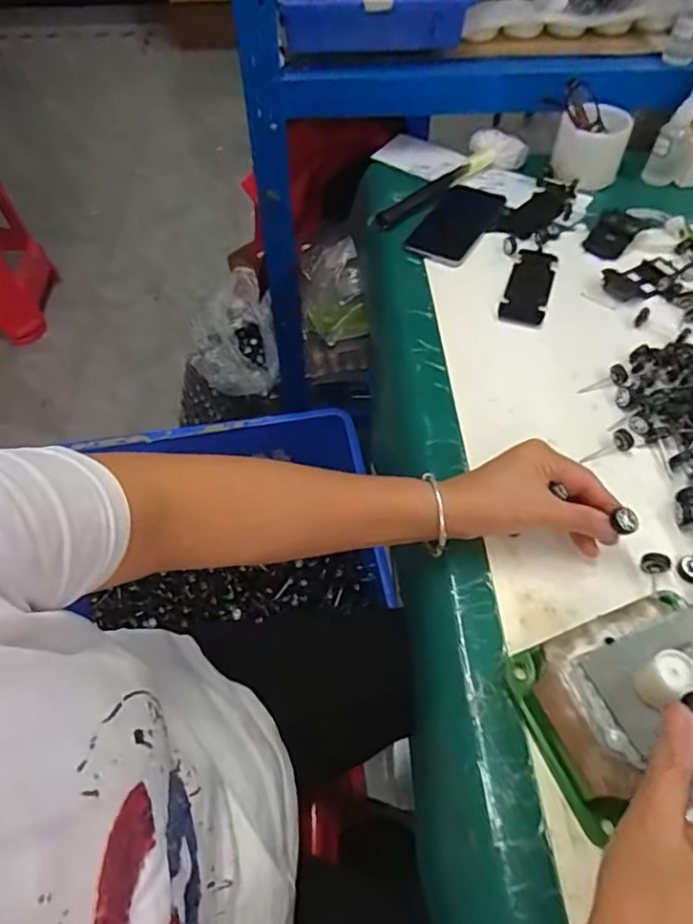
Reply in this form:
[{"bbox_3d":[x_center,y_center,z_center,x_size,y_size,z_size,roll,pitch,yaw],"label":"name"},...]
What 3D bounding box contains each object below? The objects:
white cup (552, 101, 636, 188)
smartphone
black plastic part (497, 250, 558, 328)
[{"bbox_3d":[0.316,-0.410,0.758,0.081,0.078,0.081,34,61,23],"label":"white cup"},{"bbox_3d":[0.137,-0.297,0.714,0.075,0.008,0.159,24,57,17],"label":"smartphone"},{"bbox_3d":[0.203,-0.196,0.647,0.046,0.005,0.127,15,55,11],"label":"black plastic part"}]

